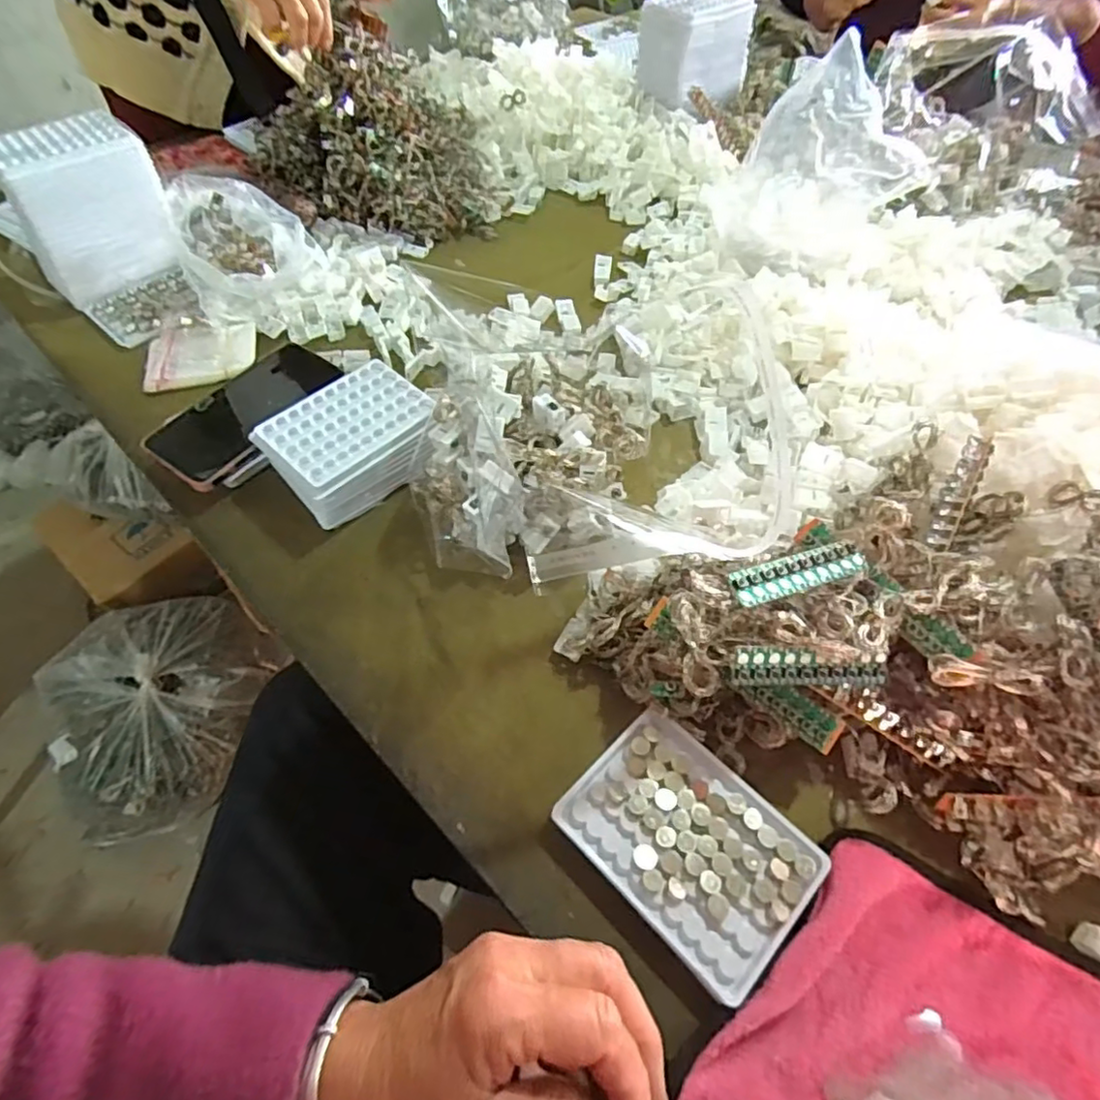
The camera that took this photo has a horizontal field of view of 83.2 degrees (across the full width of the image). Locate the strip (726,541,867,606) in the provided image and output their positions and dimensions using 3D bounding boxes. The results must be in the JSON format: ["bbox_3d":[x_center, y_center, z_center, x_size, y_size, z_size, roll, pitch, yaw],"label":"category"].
[{"bbox_3d":[0.145,0.012,0.359,0.090,0.004,0.021,-15,71,-20],"label":"strip"}]

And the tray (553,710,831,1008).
[{"bbox_3d":[0.079,0.164,0.351,0.094,0.012,0.131,-41,65,-20],"label":"tray"}]

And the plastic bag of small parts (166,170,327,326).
[{"bbox_3d":[-0.308,-0.307,0.617,0.120,0.081,0.126,-28,58,-19],"label":"plastic bag of small parts"}]

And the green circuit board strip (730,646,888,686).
[{"bbox_3d":[0.146,0.067,0.347,0.092,0.008,0.020,5,86,-11],"label":"green circuit board strip"}]

